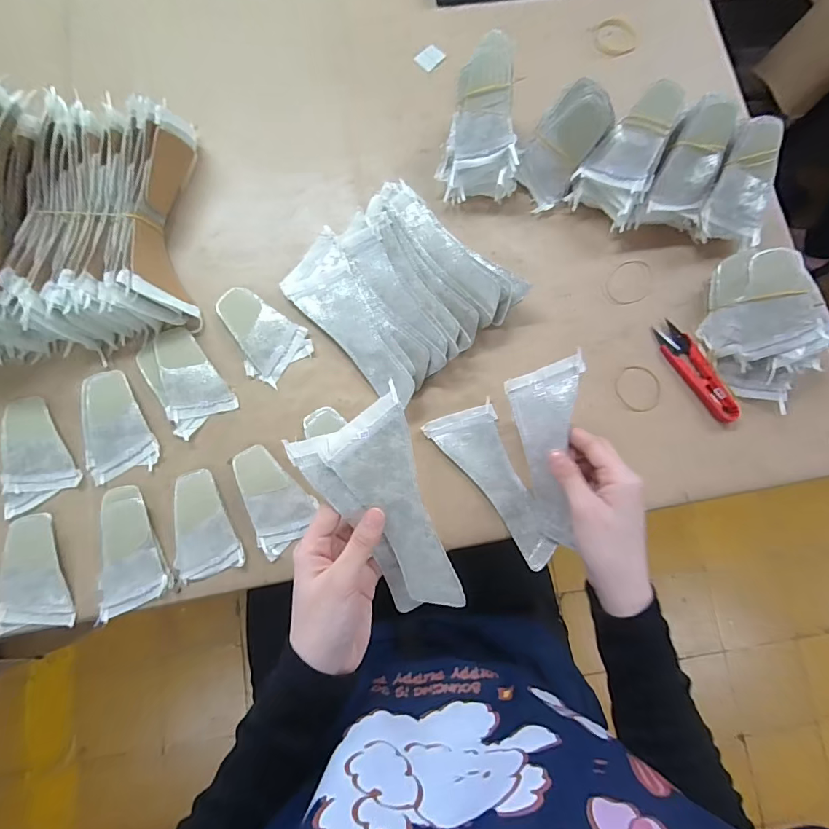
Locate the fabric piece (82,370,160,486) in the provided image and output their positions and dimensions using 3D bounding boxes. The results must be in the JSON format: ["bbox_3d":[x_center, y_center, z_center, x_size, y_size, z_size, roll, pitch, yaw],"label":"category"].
[{"bbox_3d":[-0.283,0.007,0.424,0.062,0.007,0.100,-15,83,-5],"label":"fabric piece"}]

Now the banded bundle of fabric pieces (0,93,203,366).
[{"bbox_3d":[-0.292,-0.173,0.424,0.152,0.059,0.227,1,82,-3],"label":"banded bundle of fabric pieces"}]

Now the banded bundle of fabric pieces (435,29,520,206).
[{"bbox_3d":[0.063,-0.287,0.448,0.075,0.035,0.130,-1,114,9],"label":"banded bundle of fabric pieces"}]

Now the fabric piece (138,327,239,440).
[{"bbox_3d":[-0.224,-0.035,0.431,0.060,0.009,0.100,-36,85,-7],"label":"fabric piece"}]

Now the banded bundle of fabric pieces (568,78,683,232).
[{"bbox_3d":[0.213,-0.259,0.450,0.067,0.042,0.117,29,118,11],"label":"banded bundle of fabric pieces"}]

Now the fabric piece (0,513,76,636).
[{"bbox_3d":[-0.341,0.141,0.400,0.060,0.010,0.099,-7,82,-4],"label":"fabric piece"}]

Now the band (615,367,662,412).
[{"bbox_3d":[0.227,-0.025,0.456,0.046,0.004,0.045,-1,81,4],"label":"band"}]

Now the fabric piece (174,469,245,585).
[{"bbox_3d":[-0.196,0.100,0.409,0.058,0.009,0.093,-17,83,-5],"label":"fabric piece"}]

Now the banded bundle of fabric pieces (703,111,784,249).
[{"bbox_3d":[0.321,-0.228,0.446,0.055,0.032,0.110,1,124,13],"label":"banded bundle of fabric pieces"}]

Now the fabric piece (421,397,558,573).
[{"bbox_3d":[0.080,0.065,0.424,0.064,0.008,0.160,-30,80,-7],"label":"fabric piece"}]

